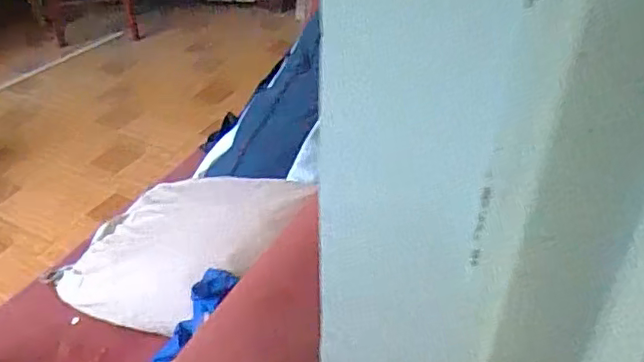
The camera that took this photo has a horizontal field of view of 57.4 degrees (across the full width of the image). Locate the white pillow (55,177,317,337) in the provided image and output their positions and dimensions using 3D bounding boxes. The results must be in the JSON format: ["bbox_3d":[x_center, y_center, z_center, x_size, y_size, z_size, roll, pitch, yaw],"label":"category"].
[{"bbox_3d":[-0.273,0.152,1.230,0.474,0.130,0.366,9,64,27],"label":"white pillow"}]

